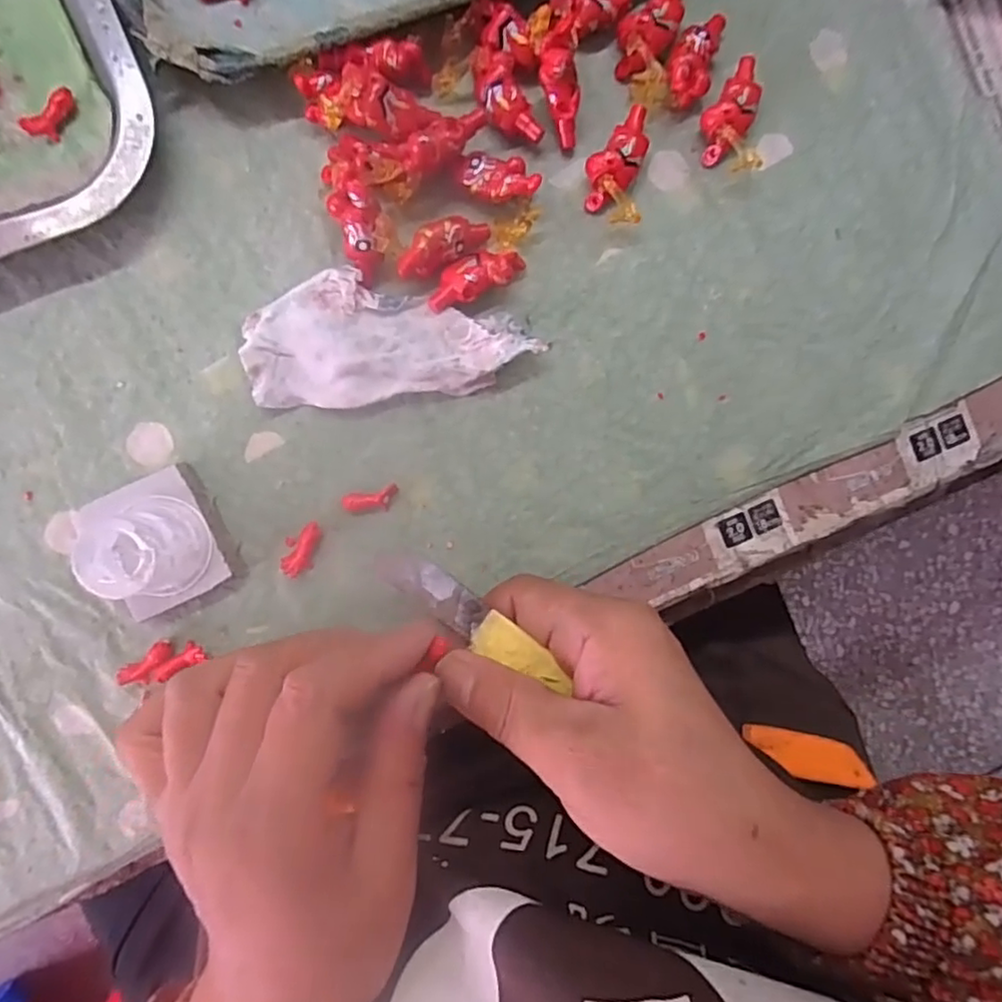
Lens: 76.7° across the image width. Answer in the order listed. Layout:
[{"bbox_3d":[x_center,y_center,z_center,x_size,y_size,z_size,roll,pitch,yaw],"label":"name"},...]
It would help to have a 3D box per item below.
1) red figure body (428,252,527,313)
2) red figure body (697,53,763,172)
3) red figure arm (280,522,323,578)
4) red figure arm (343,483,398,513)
[{"bbox_3d":[-0.010,-0.090,0.254,0.043,0.011,0.015,-25,96,-4],"label":"red figure body"},{"bbox_3d":[0.096,-0.162,0.262,0.018,0.014,0.042,28,91,-7],"label":"red figure body"},{"bbox_3d":[-0.082,0.020,0.260,0.012,0.006,0.024,15,92,-7],"label":"red figure arm"},{"bbox_3d":[-0.053,0.000,0.261,0.023,0.006,0.010,-13,95,-5],"label":"red figure arm"}]

